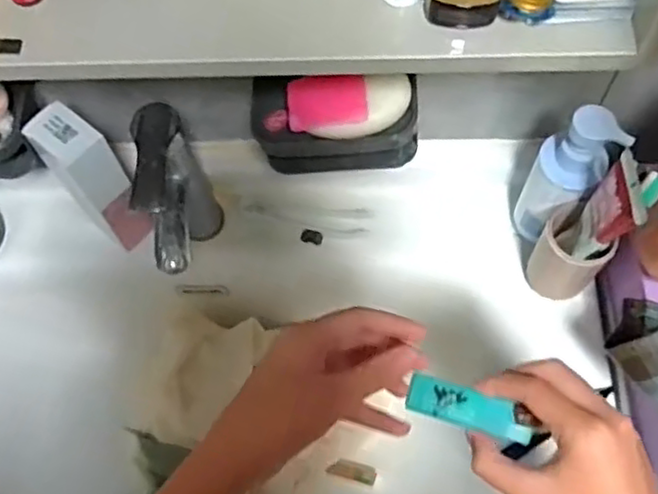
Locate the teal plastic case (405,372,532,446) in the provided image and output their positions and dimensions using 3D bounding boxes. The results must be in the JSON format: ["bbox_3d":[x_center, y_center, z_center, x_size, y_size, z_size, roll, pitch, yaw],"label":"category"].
[{"bbox_3d":[0.085,0.098,0.405,0.071,0.011,0.022,20,69,5],"label":"teal plastic case"}]

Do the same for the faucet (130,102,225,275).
[{"bbox_3d":[-0.131,-0.029,0.608,0.043,0.186,0.126,-8,66,0],"label":"faucet"}]

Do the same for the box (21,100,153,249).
[{"bbox_3d":[-0.214,-0.059,0.621,0.050,0.154,0.063,-42,71,-14],"label":"box"}]

